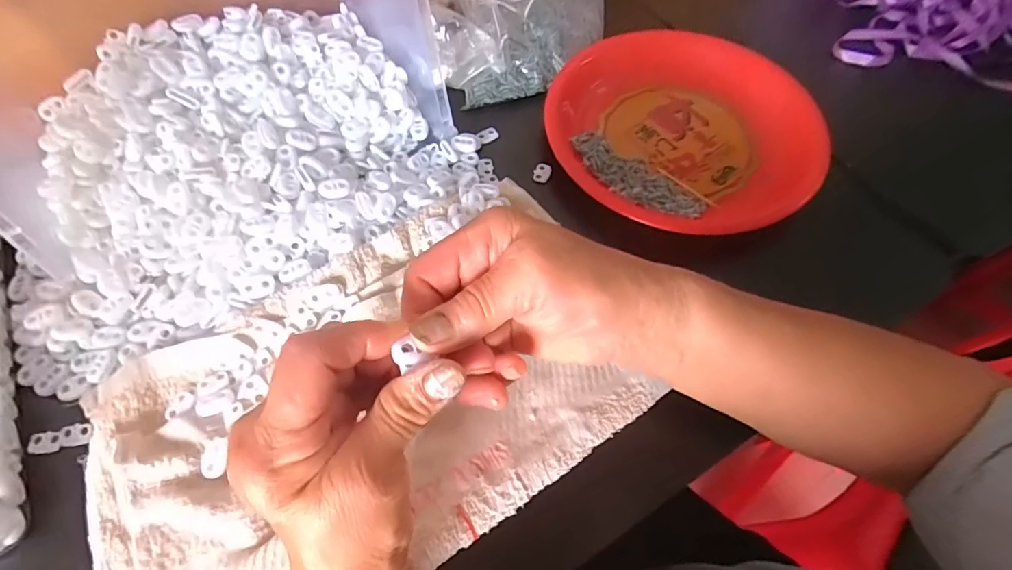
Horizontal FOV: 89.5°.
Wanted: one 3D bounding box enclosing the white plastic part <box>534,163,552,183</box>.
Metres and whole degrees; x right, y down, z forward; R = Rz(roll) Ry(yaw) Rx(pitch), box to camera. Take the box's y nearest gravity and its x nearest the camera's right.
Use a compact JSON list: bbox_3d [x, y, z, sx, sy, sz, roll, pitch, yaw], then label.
[{"bbox_3d":[0.031,-0.095,0.430,0.015,0.005,0.019,9,62,2],"label":"white plastic part"}]

